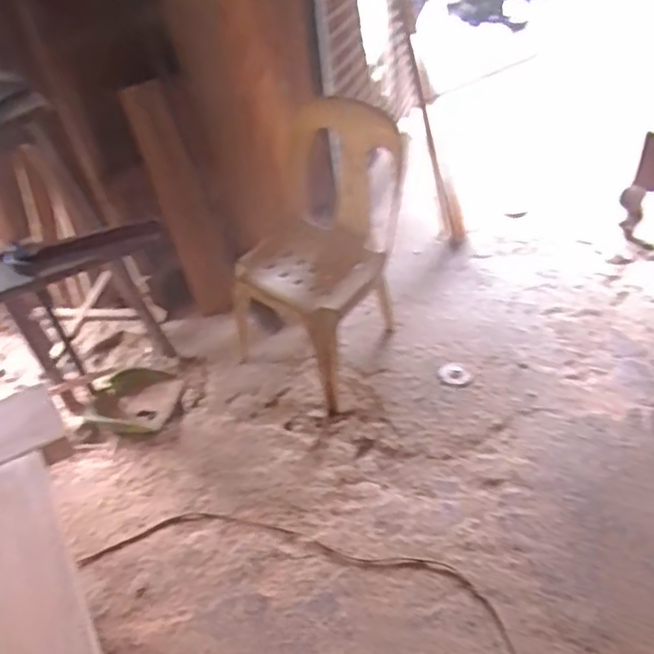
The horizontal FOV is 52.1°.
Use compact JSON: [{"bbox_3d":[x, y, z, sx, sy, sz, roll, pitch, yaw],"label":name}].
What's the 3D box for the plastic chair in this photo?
[{"bbox_3d":[0.018,-0.242,1.955,0.417,0.683,0.579,21,47,31],"label":"plastic chair"}]

